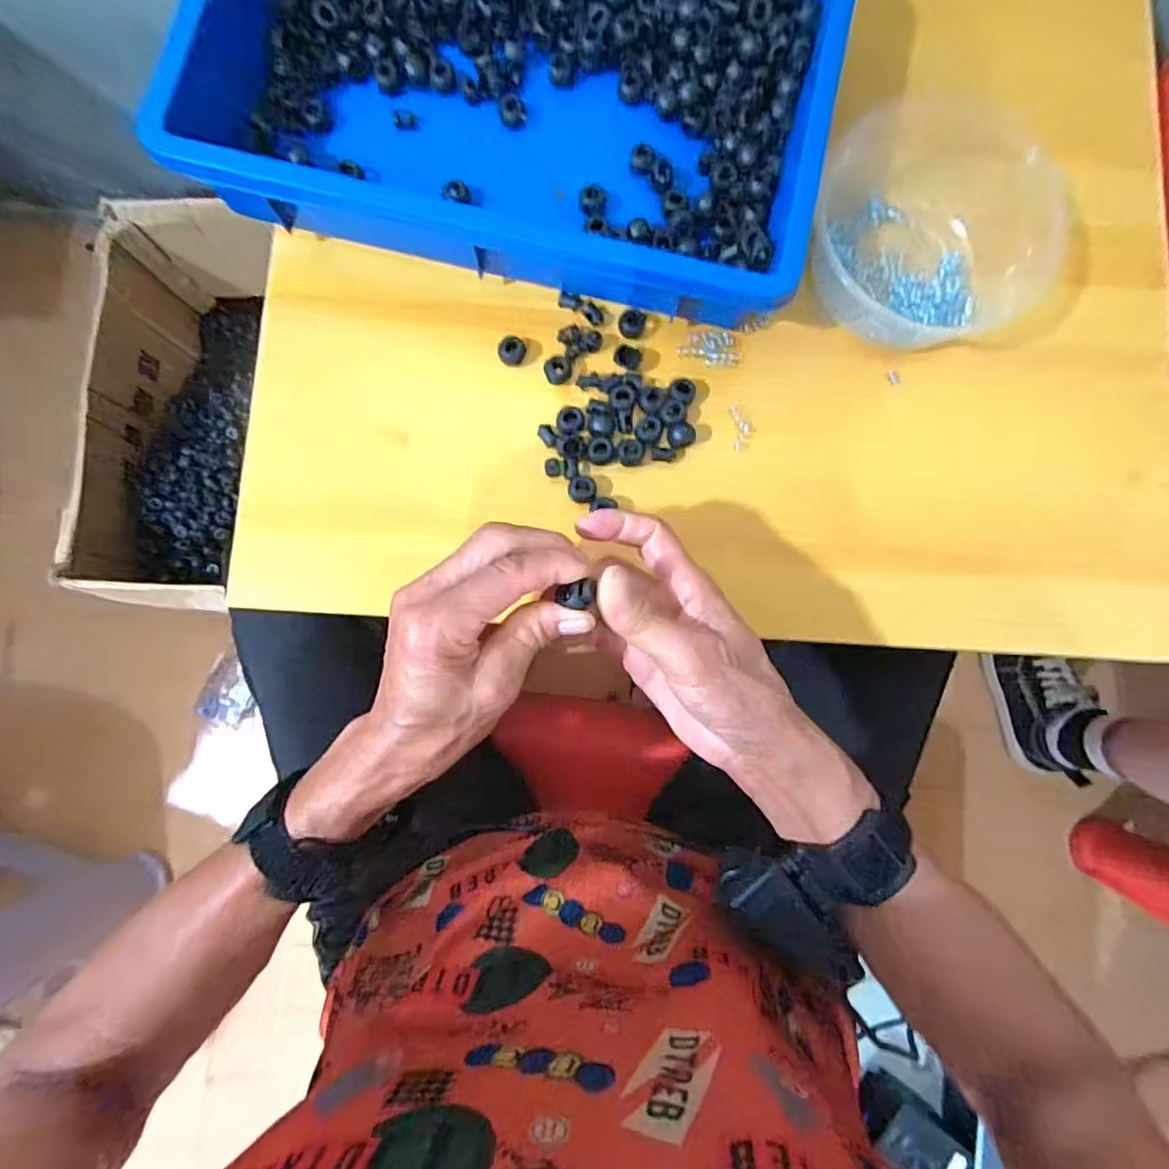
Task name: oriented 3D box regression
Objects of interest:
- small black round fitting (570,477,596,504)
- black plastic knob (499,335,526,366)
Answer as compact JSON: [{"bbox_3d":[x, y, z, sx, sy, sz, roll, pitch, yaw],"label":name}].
[{"bbox_3d":[-0.001,-0.057,0.353,0.016,0.006,0.015,0,83,-3],"label":"small black round fitting"},{"bbox_3d":[-0.044,-0.142,0.362,0.016,0.011,0.013,-2,83,-4],"label":"black plastic knob"}]

